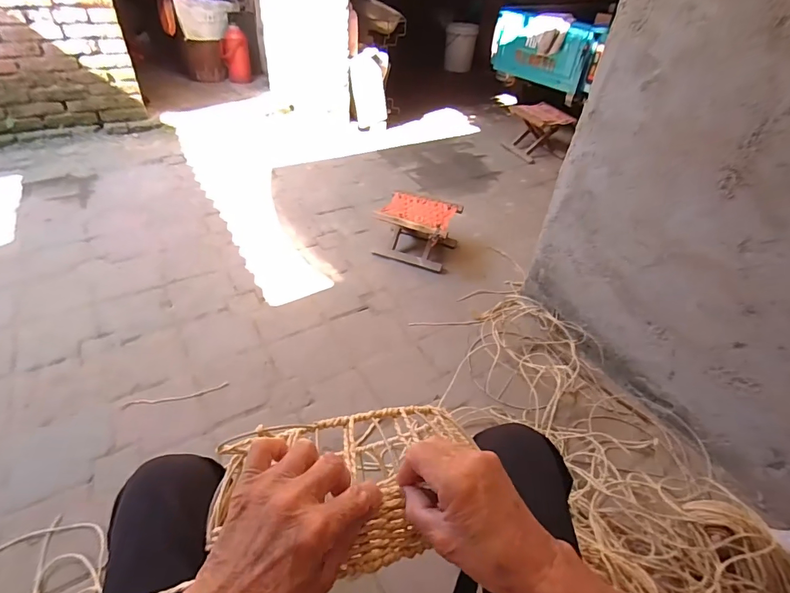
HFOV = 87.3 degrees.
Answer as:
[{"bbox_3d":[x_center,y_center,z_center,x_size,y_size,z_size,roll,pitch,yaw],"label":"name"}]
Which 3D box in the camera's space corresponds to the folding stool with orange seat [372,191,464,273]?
[{"bbox_3d":[0.090,-0.262,1.660,0.287,0.191,0.239,19,42,16],"label":"folding stool with orange seat"}]

